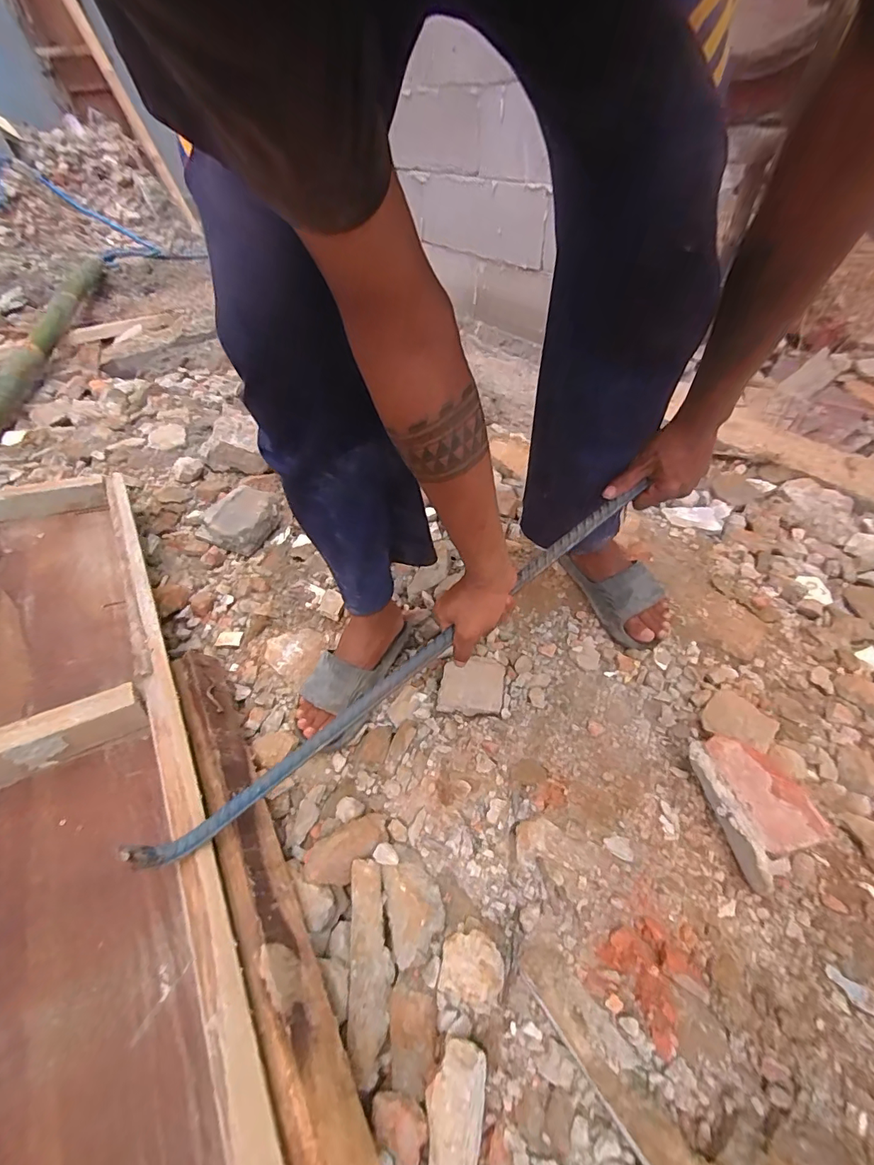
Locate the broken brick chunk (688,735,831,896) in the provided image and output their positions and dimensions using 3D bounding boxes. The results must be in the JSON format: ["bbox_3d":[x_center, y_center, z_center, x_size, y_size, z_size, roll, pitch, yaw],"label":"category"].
[{"bbox_3d":[0.372,0.264,0.544,0.113,0.049,0.157,-6,47,-2],"label":"broken brick chunk"}]

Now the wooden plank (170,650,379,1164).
[{"bbox_3d":[-0.215,0.293,0.514,0.071,0.062,0.576,-20,43,-25],"label":"wooden plank"}]

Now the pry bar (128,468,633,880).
[{"bbox_3d":[-0.024,0.084,0.519,0.664,0.047,0.025,-37,55,-11],"label":"pry bar"}]

